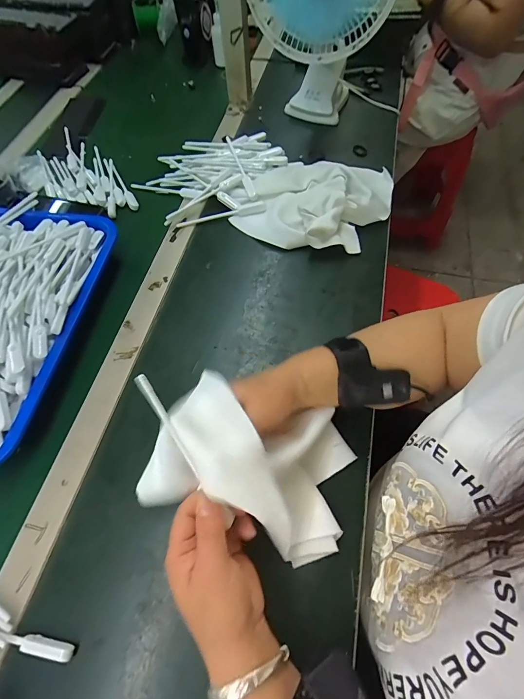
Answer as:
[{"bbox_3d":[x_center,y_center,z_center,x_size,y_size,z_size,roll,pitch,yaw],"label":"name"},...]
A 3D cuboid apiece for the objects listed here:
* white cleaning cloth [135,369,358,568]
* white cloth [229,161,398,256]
[{"bbox_3d":[-0.003,0.096,0.302,0.174,0.114,0.134,18,64,12],"label":"white cleaning cloth"},{"bbox_3d":[0.087,-0.238,0.519,0.199,0.048,0.217,29,67,17],"label":"white cloth"}]

